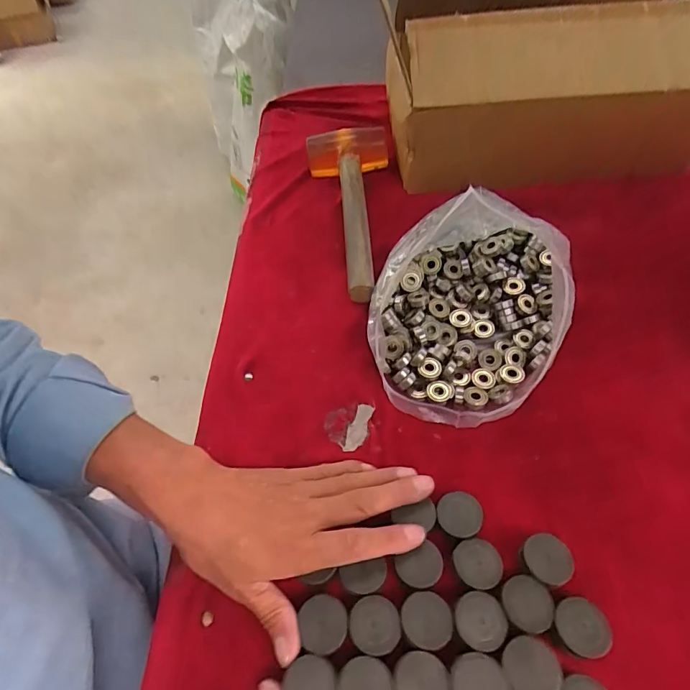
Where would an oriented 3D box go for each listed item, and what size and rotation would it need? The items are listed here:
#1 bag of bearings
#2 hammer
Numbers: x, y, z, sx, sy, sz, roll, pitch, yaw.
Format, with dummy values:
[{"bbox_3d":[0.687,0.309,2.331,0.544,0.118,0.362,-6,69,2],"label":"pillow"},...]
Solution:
[{"bbox_3d":[0.121,-0.047,0.439,0.180,0.091,0.241,18,55,17],"label":"bag of bearings"},{"bbox_3d":[0.018,-0.171,0.546,0.107,0.043,0.284,-7,52,-2],"label":"hammer"}]

